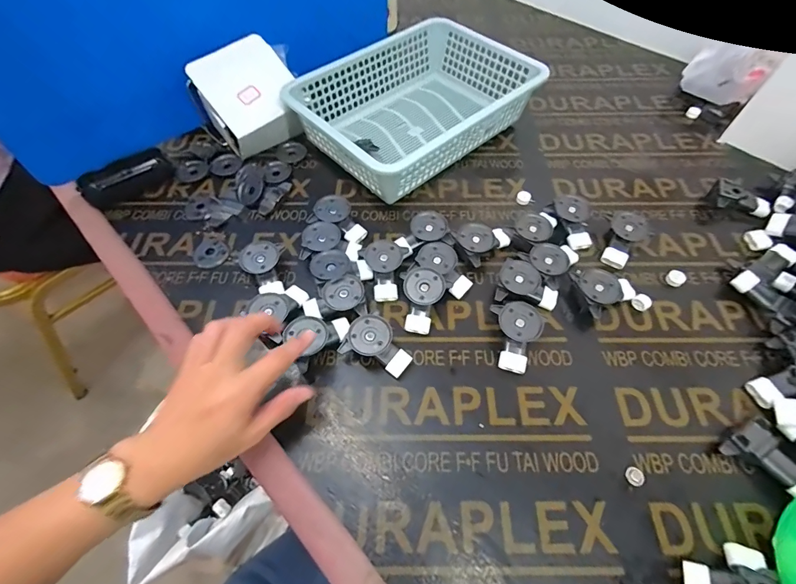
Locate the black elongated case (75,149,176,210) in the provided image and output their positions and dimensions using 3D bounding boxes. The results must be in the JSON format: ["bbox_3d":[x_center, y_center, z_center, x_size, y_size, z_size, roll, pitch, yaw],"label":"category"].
[{"bbox_3d":[-0.368,-0.157,0.512,0.111,0.029,0.055,-40,66,-22],"label":"black elongated case"}]

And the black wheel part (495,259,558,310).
[{"bbox_3d":[0.140,-0.007,0.415,0.065,0.035,0.045,3,59,2],"label":"black wheel part"}]

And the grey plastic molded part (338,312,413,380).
[{"bbox_3d":[-0.019,0.055,0.379,0.064,0.028,0.047,26,62,15],"label":"grey plastic molded part"}]

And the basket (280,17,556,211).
[{"bbox_3d":[0.026,-0.265,0.542,0.302,0.084,0.213,-36,65,-20],"label":"basket"}]

